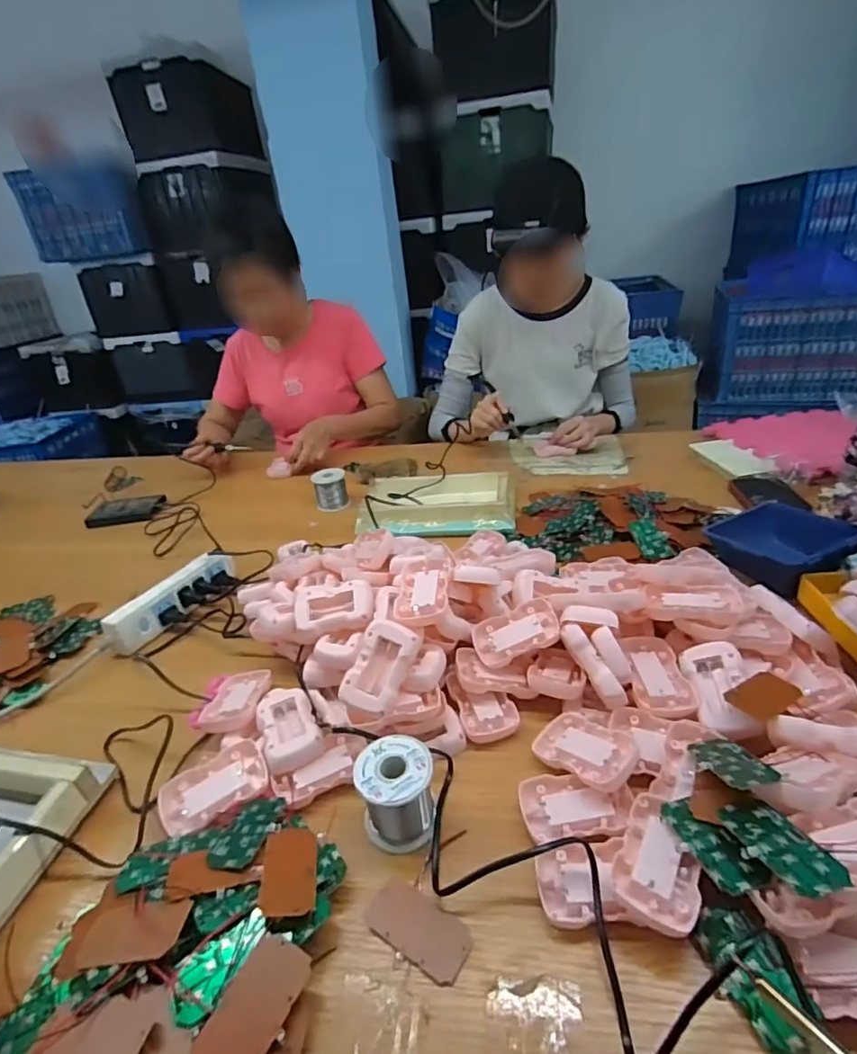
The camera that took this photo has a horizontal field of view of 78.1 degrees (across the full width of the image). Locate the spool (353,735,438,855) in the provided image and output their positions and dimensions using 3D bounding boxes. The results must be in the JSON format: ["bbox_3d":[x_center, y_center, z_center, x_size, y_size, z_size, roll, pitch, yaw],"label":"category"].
[{"bbox_3d":[-0.026,0.217,0.437,0.060,0.060,0.059,-7,29,-1],"label":"spool"}]

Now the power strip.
[{"bbox_3d":[-0.352,0.098,0.735,0.033,0.051,0.191,13,35,32],"label":"power strip"}]

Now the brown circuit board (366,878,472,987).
[{"bbox_3d":[-0.008,0.287,0.378,0.078,0.006,0.039,14,35,32],"label":"brown circuit board"}]

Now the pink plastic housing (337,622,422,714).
[{"bbox_3d":[-0.046,0.132,0.504,0.050,0.014,0.085,24,74,9],"label":"pink plastic housing"}]

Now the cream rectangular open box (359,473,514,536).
[{"bbox_3d":[0.015,-0.038,0.912,0.263,0.038,0.157,-3,29,6],"label":"cream rectangular open box"}]

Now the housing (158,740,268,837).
[{"bbox_3d":[-0.191,0.231,0.470,0.088,0.014,0.054,-23,33,-27],"label":"housing"}]

